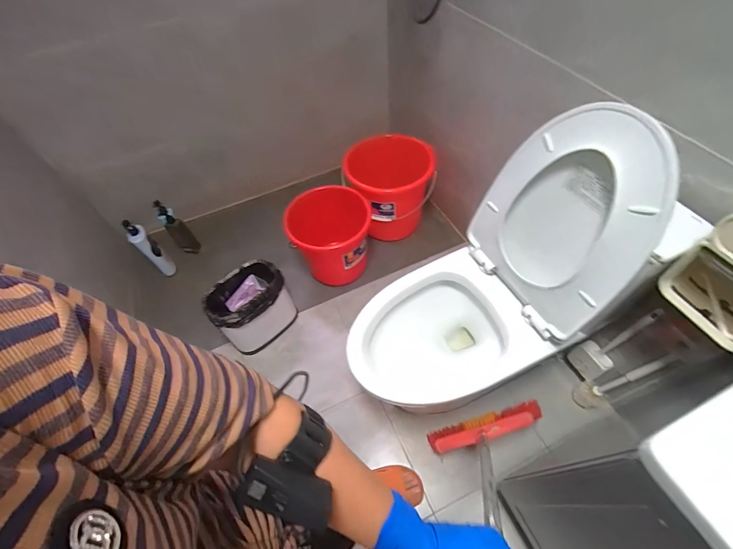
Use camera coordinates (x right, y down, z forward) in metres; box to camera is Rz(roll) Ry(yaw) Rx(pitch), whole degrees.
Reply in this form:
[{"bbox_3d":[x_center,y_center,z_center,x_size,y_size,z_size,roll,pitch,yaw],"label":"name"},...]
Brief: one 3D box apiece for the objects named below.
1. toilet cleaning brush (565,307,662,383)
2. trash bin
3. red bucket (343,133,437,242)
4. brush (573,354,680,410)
[{"bbox_3d":[0.697,0.199,0.973,0.044,0.378,0.100,-15,56,-6],"label":"toilet cleaning brush"},{"bbox_3d":[-0.406,0.107,1.245,0.244,0.213,0.192,-32,59,-16],"label":"trash bin"},{"bbox_3d":[0.097,-0.345,1.425,0.309,0.341,0.280,32,64,24],"label":"red bucket"},{"bbox_3d":[0.709,0.308,0.984,0.080,0.376,0.074,-23,57,-10],"label":"brush"}]

